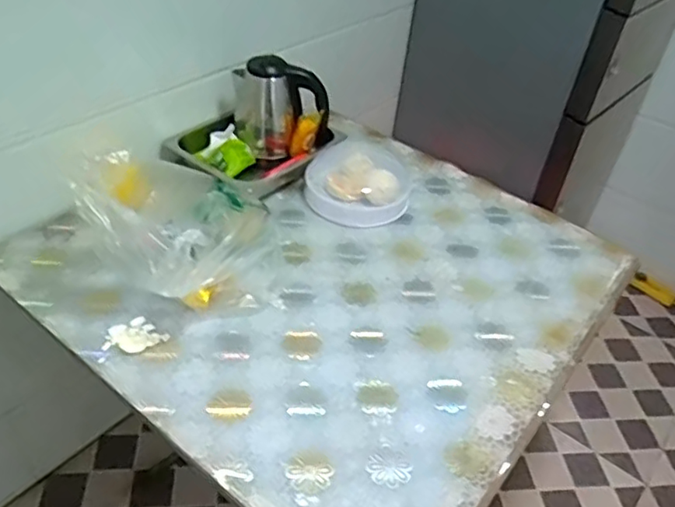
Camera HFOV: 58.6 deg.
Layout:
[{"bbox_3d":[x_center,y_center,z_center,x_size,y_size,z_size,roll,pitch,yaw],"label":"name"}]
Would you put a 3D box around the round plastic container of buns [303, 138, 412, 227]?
[{"bbox_3d":[0.055,-0.166,1.309,0.226,0.067,0.272,23,39,8],"label":"round plastic container of buns"}]

